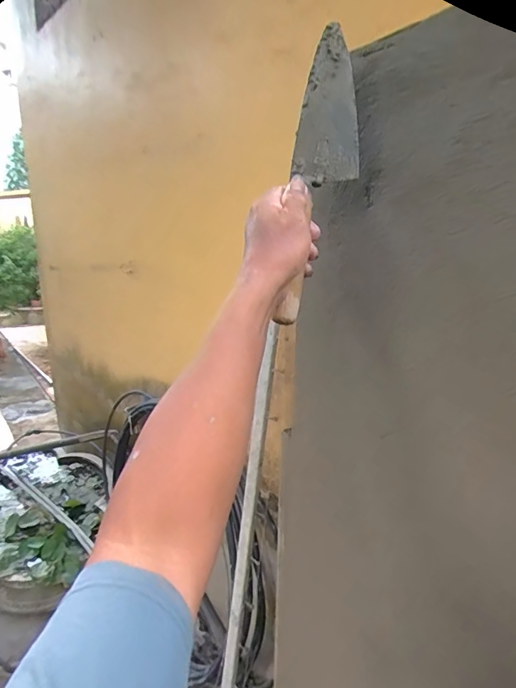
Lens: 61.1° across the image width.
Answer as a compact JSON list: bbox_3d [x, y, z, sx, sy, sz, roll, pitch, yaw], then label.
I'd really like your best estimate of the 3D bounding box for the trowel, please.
[{"bbox_3d":[0.064,-0.174,0.470,0.076,0.308,0.045,8,-4,20],"label":"trowel"}]

